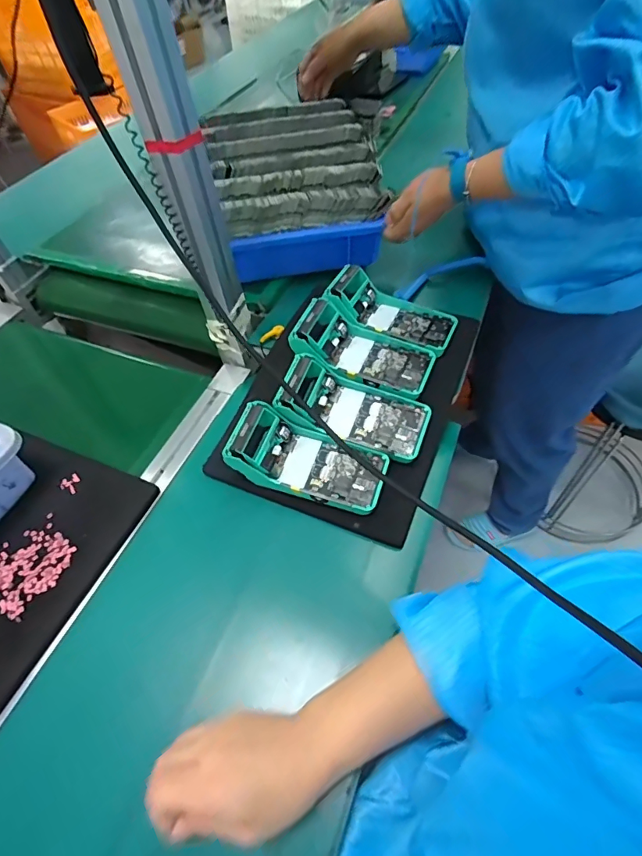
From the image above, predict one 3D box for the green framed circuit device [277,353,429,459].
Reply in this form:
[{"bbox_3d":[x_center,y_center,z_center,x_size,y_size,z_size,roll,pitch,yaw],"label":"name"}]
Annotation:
[{"bbox_3d":[0.038,-0.020,0.531,0.176,0.057,0.079,22,58,2],"label":"green framed circuit device"}]

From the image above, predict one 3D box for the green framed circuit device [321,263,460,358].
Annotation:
[{"bbox_3d":[0.098,-0.164,0.597,0.165,0.055,0.089,17,57,15],"label":"green framed circuit device"}]

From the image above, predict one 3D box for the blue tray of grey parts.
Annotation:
[{"bbox_3d":[-0.047,-0.411,0.753,0.244,0.123,0.365,-12,55,-5],"label":"blue tray of grey parts"}]

